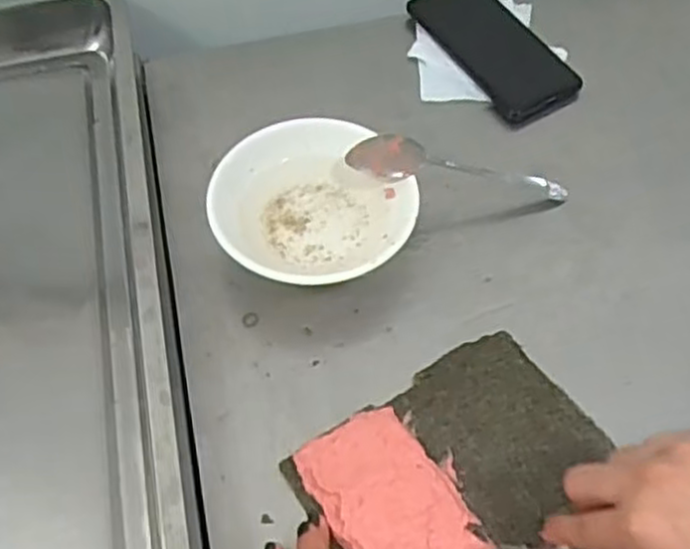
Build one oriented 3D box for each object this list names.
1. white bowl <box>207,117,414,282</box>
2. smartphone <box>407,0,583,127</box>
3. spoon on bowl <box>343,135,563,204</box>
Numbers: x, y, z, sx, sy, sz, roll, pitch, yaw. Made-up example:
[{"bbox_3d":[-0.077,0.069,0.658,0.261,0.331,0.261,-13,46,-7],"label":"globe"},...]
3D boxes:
[{"bbox_3d":[-0.023,-0.042,0.540,0.133,0.052,0.130,0,58,0],"label":"white bowl"},{"bbox_3d":[0.133,-0.204,0.666,0.077,0.012,0.165,-27,62,-15],"label":"smartphone"},{"bbox_3d":[0.088,-0.077,0.560,0.173,0.021,0.033,8,57,-15],"label":"spoon on bowl"}]

